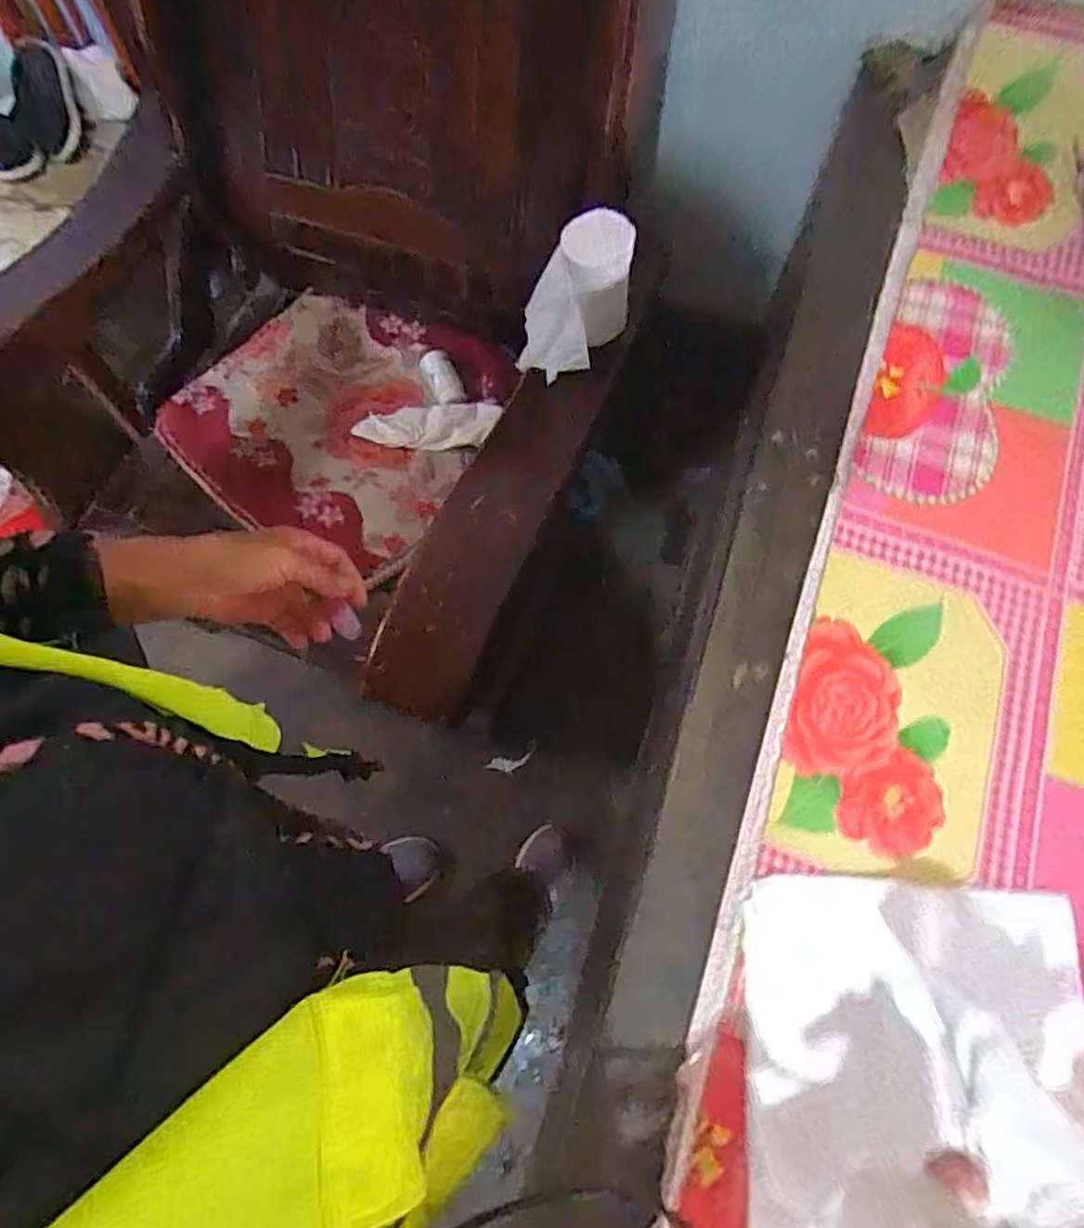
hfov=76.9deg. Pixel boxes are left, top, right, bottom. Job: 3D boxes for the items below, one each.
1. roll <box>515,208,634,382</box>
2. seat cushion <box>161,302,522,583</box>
[{"bbox_3d":[0.035,-0.340,0.743,0.115,0.150,0.093,6,72,4],"label":"roll"},{"bbox_3d":[-0.317,-0.294,1.039,0.481,0.078,0.436,27,80,14],"label":"seat cushion"}]

